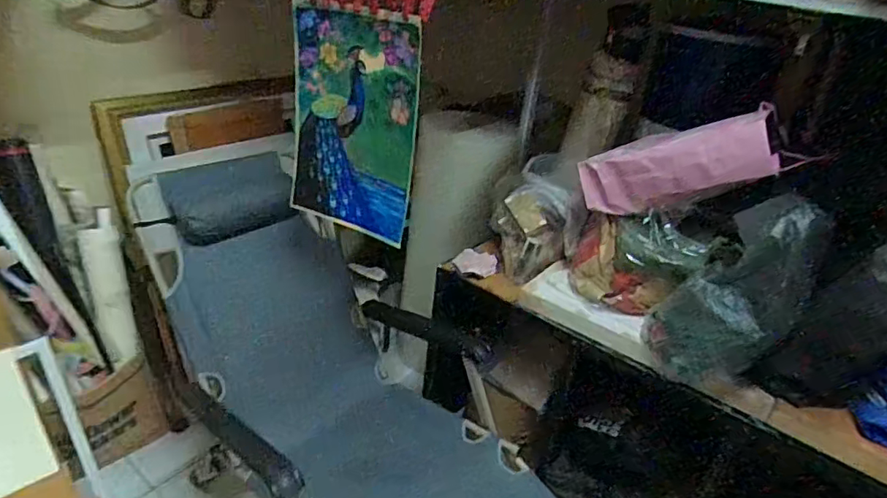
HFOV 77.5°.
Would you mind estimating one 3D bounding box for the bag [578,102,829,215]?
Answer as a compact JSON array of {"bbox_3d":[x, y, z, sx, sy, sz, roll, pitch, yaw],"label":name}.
[{"bbox_3d":[0.533,-0.188,1.244,0.448,0.148,0.138,-11,13,39],"label":"bag"}]

